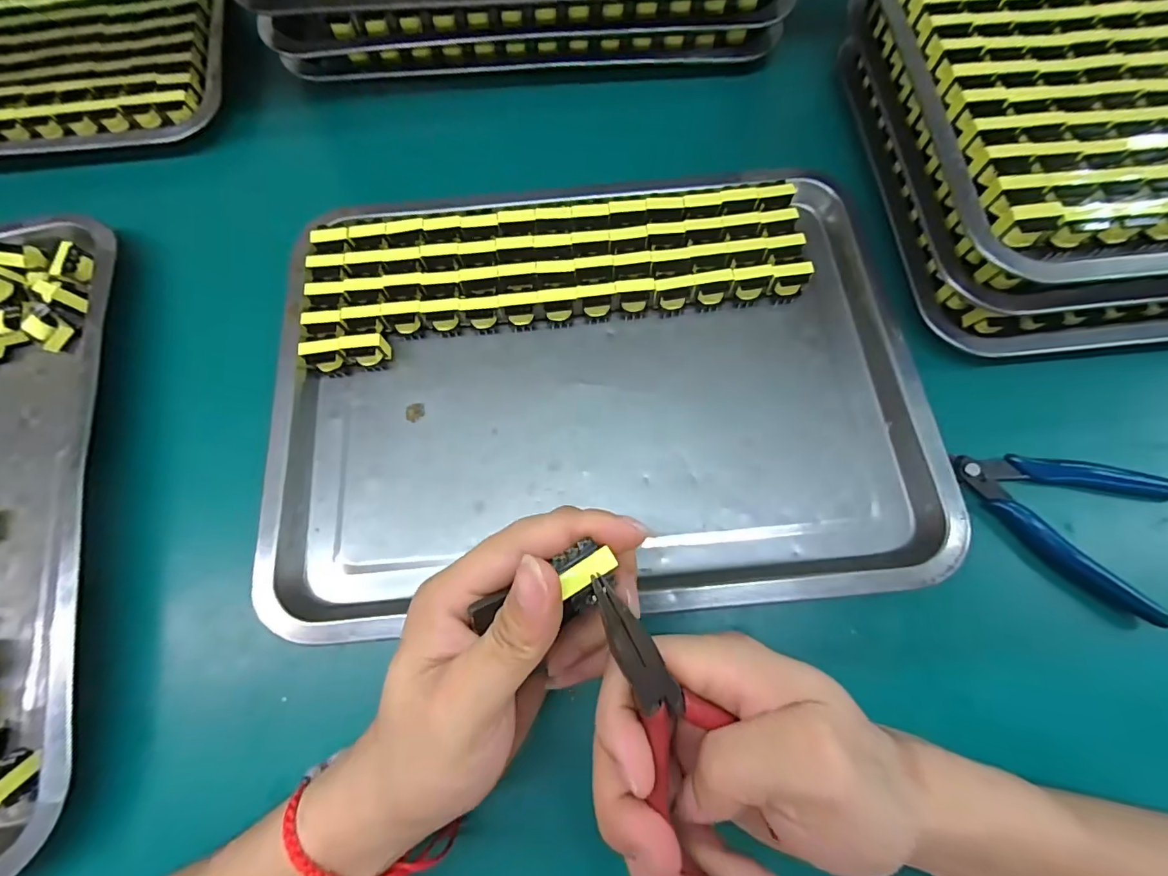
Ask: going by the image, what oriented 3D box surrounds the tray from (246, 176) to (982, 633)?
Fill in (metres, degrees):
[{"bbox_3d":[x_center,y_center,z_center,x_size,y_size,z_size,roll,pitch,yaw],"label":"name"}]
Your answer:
[{"bbox_3d":[0.007,-0.032,0.299,0.372,0.029,0.257,-6,75,1],"label":"tray"}]

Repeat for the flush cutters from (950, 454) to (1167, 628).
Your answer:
[{"bbox_3d":[0.265,0.034,0.275,0.109,0.020,0.084,33,67,9],"label":"flush cutters"}]

